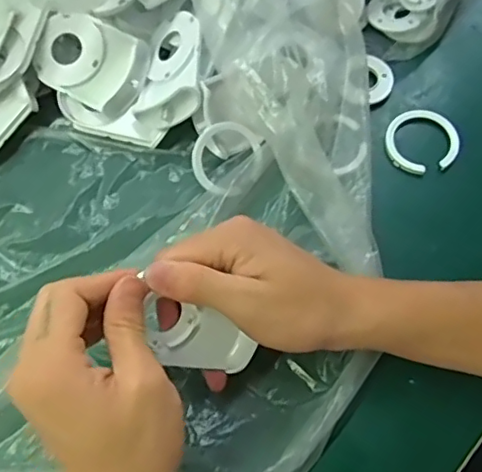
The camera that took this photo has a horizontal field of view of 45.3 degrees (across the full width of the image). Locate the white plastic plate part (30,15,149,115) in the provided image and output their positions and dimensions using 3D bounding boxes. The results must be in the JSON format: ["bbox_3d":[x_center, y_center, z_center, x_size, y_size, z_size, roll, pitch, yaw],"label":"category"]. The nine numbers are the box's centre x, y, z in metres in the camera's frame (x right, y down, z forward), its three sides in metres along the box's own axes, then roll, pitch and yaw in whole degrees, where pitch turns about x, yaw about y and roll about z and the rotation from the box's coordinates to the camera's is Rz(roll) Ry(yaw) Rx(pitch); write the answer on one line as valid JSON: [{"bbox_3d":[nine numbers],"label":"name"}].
[{"bbox_3d":[-0.107,-0.125,0.412,0.076,0.011,0.057,29,96,2],"label":"white plastic plate part"}]

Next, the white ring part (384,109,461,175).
[{"bbox_3d":[0.130,-0.068,0.416,0.051,0.011,0.051,0,68,1],"label":"white ring part"}]

